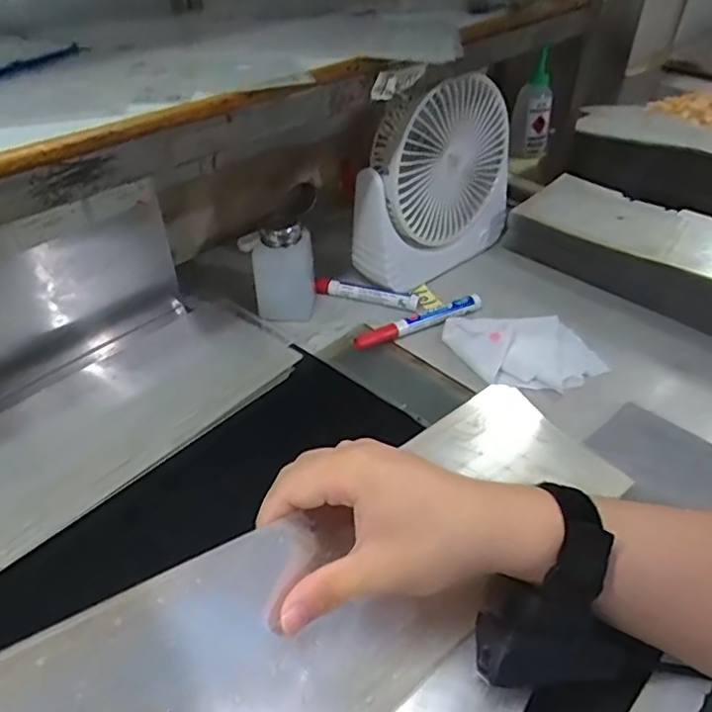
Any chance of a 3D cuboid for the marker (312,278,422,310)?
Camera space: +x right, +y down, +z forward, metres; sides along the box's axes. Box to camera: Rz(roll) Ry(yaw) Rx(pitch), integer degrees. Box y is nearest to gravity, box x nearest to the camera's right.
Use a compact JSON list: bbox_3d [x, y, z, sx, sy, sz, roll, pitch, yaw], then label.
[{"bbox_3d":[0.011,-0.065,0.620,0.111,0.022,0.015,11,40,14],"label":"marker"}]

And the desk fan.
[{"bbox_3d":[0.085,-0.182,0.618,0.070,0.203,0.196,31,48,33],"label":"desk fan"}]

